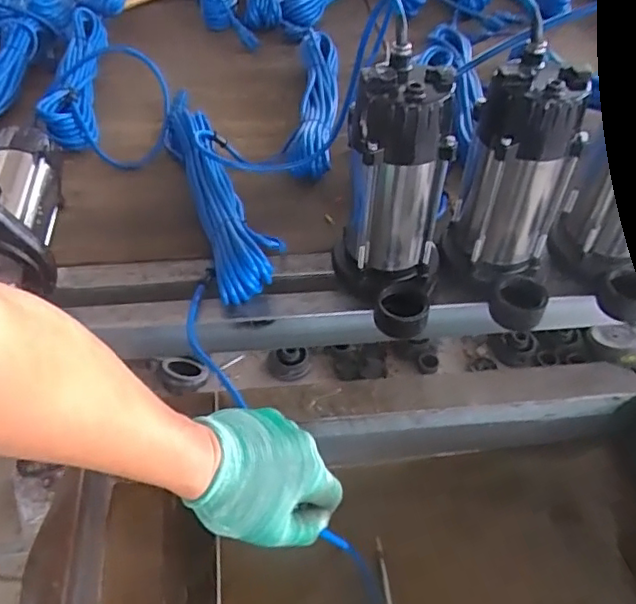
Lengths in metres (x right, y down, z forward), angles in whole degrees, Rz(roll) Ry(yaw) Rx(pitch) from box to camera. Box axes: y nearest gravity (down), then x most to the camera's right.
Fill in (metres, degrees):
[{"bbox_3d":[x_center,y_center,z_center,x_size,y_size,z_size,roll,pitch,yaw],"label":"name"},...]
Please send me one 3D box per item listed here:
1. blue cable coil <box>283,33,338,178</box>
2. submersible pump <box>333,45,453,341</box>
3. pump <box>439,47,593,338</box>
[{"bbox_3d":[-0.004,-0.301,0.899,0.068,0.055,0.361,4,48,2],"label":"blue cable coil"},{"bbox_3d":[0.074,-0.094,0.590,0.108,0.239,0.152,6,48,4],"label":"submersible pump"},{"bbox_3d":[0.197,-0.099,0.596,0.103,0.234,0.138,10,48,7],"label":"pump"}]

